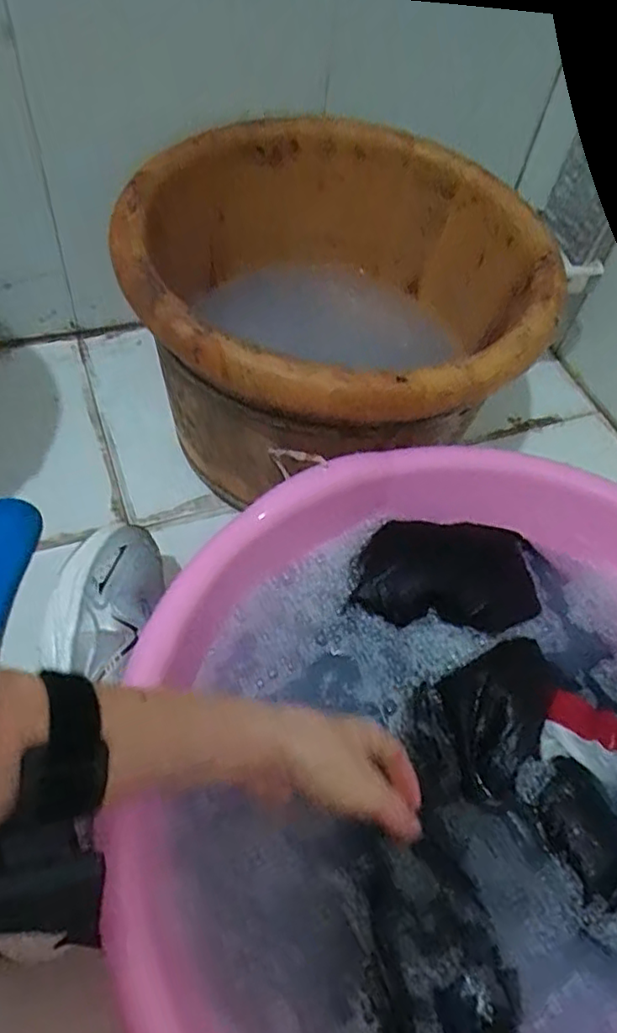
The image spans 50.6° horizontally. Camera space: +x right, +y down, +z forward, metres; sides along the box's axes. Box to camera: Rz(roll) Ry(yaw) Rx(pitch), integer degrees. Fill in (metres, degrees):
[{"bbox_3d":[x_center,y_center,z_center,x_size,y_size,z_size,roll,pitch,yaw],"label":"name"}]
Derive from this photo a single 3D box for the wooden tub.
[{"bbox_3d":[0.009,-0.175,0.667,0.367,0.258,0.398,-21,59,-21],"label":"wooden tub"}]

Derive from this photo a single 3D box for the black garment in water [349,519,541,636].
[{"bbox_3d":[0.109,0.036,0.498,0.137,0.034,0.092,7,53,-2],"label":"black garment in water"}]

